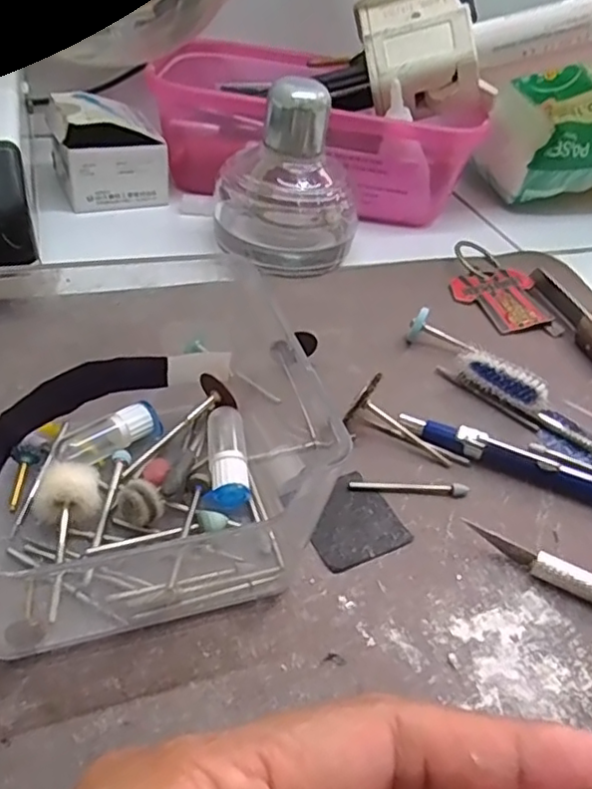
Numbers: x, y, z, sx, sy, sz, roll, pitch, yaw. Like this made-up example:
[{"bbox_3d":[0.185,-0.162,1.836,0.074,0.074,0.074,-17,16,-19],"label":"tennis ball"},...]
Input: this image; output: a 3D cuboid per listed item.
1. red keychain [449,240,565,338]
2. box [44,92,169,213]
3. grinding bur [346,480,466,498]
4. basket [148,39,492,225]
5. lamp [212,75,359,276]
[{"bbox_3d":[0.102,-0.057,0.331,0.042,0.010,0.077,-10,46,-6],"label":"red keychain"},{"bbox_3d":[-0.108,-0.136,0.358,0.058,0.054,0.048,-13,46,-24],"label":"box"},{"bbox_3d":[0.040,0.032,0.221,0.042,0.004,0.004,4,40,-5],"label":"grinding bur"},{"bbox_3d":[0.011,-0.166,0.388,0.194,0.078,0.113,10,41,0],"label":"basket"},{"bbox_3d":[-0.003,-0.113,0.322,0.071,0.080,0.065,9,41,-1],"label":"lamp"}]

